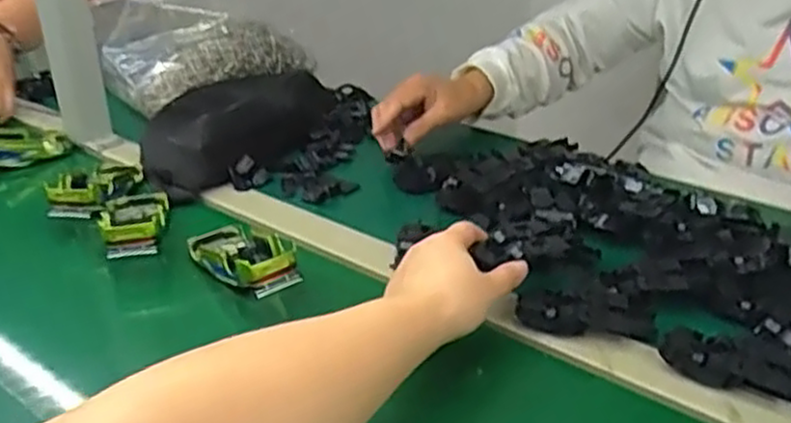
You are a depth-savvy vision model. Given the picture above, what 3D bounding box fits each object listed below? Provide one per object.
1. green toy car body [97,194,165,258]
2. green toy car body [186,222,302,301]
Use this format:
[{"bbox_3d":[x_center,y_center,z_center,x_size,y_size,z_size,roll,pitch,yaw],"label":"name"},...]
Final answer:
[{"bbox_3d":[-0.246,0.009,0.697,0.060,0.029,0.142,-11,18,-18],"label":"green toy car body"},{"bbox_3d":[-0.133,0.040,0.644,0.060,0.030,0.133,-19,20,-29],"label":"green toy car body"}]

